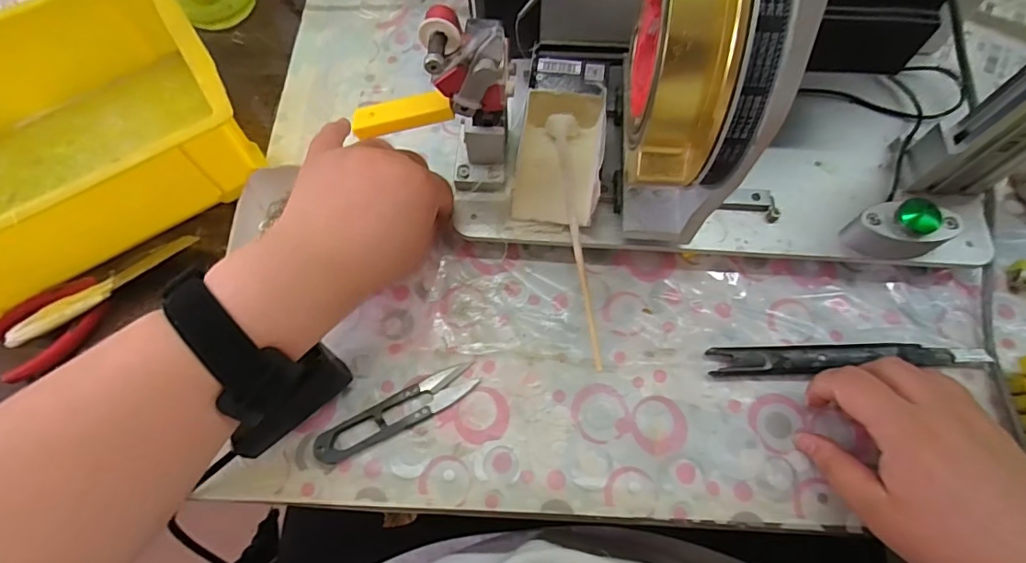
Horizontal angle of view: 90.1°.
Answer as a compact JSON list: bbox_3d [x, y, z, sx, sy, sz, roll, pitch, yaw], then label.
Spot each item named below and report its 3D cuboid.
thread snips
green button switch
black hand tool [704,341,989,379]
[{"bbox_3d":[-0.070,0.079,0.311,0.101,0.011,0.022,-26,71,-9],"label":"thread snips"},{"bbox_3d":[0.237,-0.032,0.317,0.056,0.035,0.026,-2,69,0],"label":"green button switch"},{"bbox_3d":[0.206,0.047,0.317,0.165,0.014,0.019,-2,69,2],"label":"black hand tool"}]

